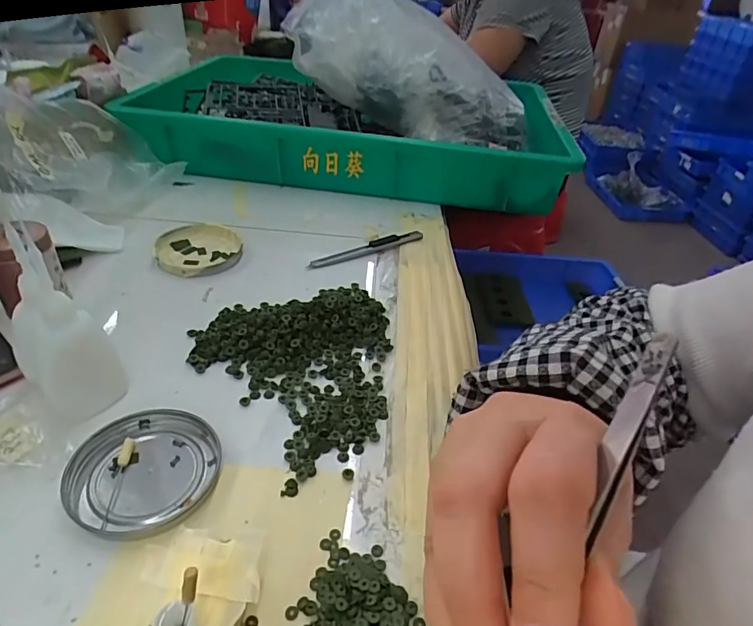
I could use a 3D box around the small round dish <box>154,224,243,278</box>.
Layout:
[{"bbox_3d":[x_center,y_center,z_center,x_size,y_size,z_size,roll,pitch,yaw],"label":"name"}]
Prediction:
[{"bbox_3d":[-0.169,-0.061,0.464,0.075,0.013,0.079,-7,39,-18],"label":"small round dish"}]

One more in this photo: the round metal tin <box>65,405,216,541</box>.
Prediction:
[{"bbox_3d":[-0.130,0.087,0.275,0.079,0.008,0.074,4,37,-3],"label":"round metal tin"}]

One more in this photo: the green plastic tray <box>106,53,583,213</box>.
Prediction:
[{"bbox_3d":[-0.029,-0.276,0.709,0.543,0.082,0.365,8,37,2],"label":"green plastic tray"}]

